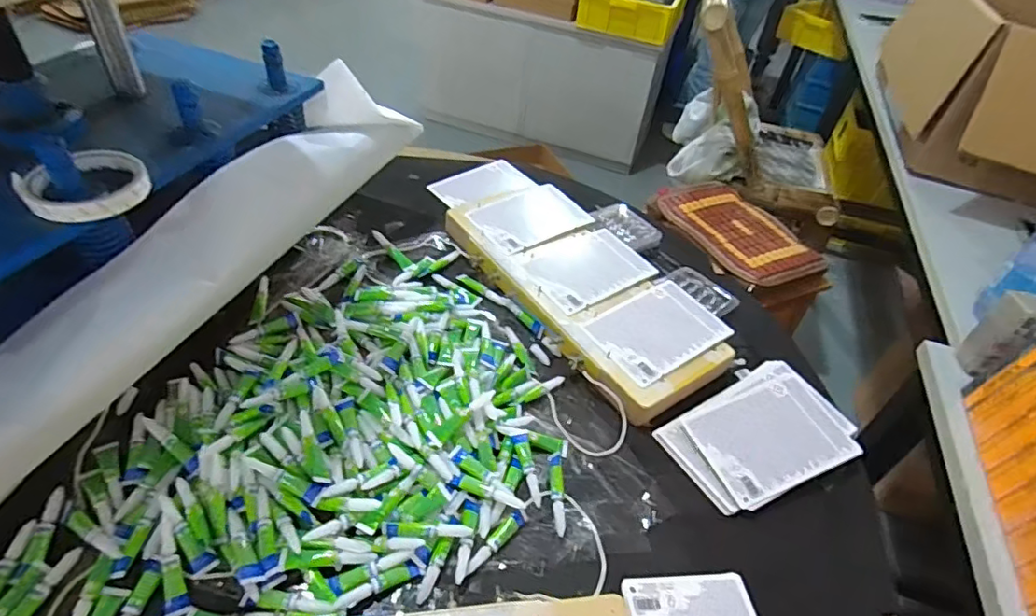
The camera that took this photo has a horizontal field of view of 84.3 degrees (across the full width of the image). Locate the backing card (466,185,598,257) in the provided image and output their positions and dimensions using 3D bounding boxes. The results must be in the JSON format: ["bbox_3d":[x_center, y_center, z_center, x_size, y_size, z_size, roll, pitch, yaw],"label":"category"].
[{"bbox_3d":[0.020,-0.140,0.880,0.184,0.006,0.121,-24,51,-33],"label":"backing card"}]

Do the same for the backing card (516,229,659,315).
[{"bbox_3d":[0.098,-0.057,0.803,0.169,0.009,0.123,-23,50,-29],"label":"backing card"}]

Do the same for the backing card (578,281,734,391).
[{"bbox_3d":[0.178,0.027,0.728,0.172,0.007,0.119,-26,53,-28],"label":"backing card"}]

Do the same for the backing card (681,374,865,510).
[{"bbox_3d":[0.285,0.145,0.653,0.161,0.010,0.119,-21,52,-17],"label":"backing card"}]

